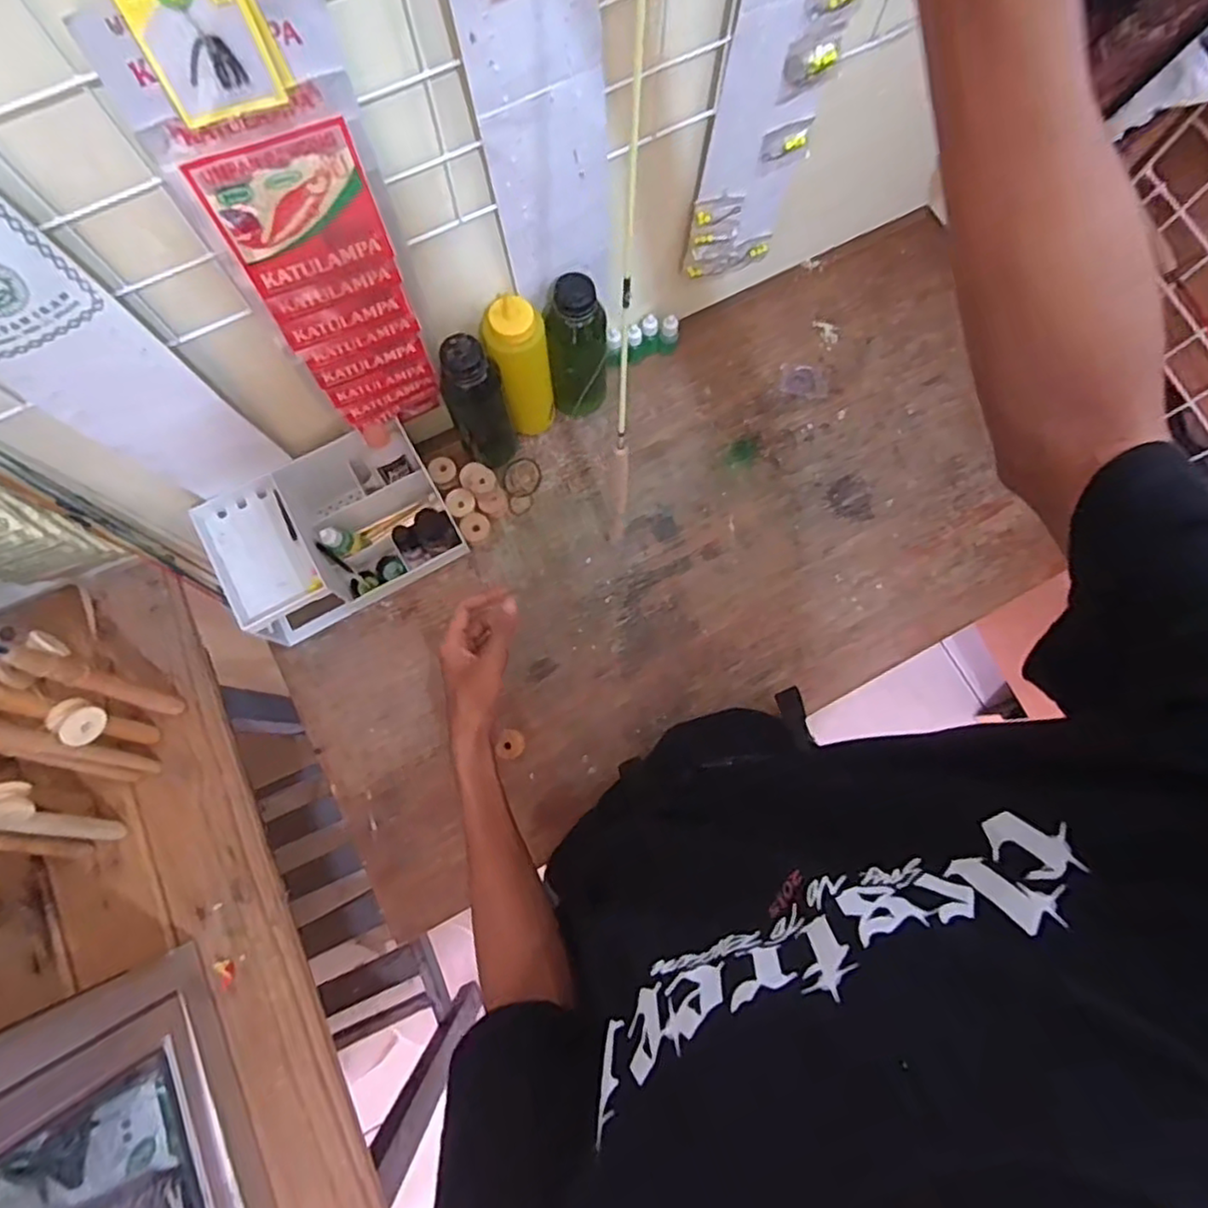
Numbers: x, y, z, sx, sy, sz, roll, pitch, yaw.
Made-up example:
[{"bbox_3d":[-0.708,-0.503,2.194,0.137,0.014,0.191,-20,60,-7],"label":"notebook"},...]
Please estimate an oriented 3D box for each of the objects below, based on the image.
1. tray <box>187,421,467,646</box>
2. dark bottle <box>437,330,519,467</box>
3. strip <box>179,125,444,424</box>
[{"bbox_3d":[-0.290,-0.077,0.719,0.230,0.102,0.147,-30,79,-7],"label":"tray"},{"bbox_3d":[-0.131,-0.210,0.707,0.064,0.190,0.050,-18,78,-5],"label":"dark bottle"},{"bbox_3d":[-0.207,-0.234,0.541,0.102,0.307,0.017,-24,78,-6],"label":"strip"}]

